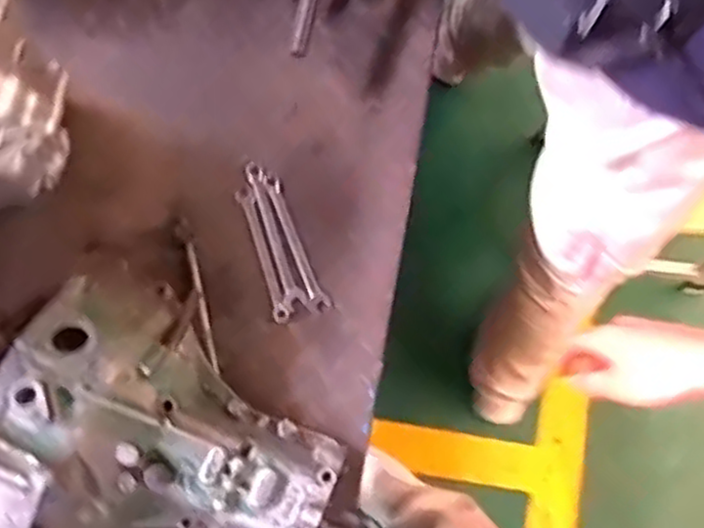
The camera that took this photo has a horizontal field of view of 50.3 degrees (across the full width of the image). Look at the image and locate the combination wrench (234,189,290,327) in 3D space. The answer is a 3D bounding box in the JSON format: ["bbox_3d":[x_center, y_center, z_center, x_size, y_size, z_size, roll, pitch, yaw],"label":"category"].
[{"bbox_3d":[-0.095,-0.009,0.800,0.017,0.010,0.152,-19,78,-6],"label":"combination wrench"}]

